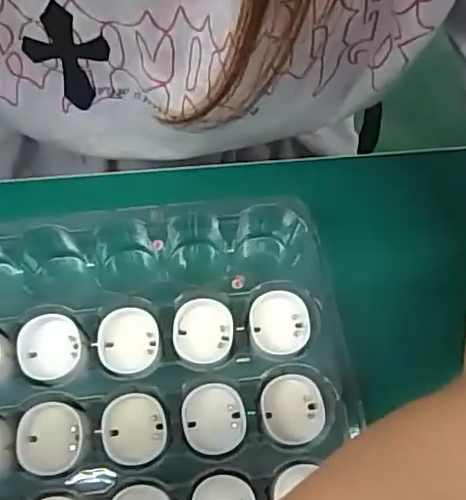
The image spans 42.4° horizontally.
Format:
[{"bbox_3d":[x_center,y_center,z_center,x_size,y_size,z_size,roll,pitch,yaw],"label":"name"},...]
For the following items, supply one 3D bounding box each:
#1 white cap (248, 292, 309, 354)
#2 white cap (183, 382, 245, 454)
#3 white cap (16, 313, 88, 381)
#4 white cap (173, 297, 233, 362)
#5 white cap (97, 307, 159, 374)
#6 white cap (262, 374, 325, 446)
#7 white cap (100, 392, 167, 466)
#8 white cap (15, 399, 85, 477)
[{"bbox_3d":[0.023,0.037,0.294,0.029,0.017,0.030,1,71,-2],"label":"white cap"},{"bbox_3d":[-0.009,0.078,0.277,0.028,0.012,0.030,-4,71,-3],"label":"white cap"},{"bbox_3d":[-0.086,0.046,0.284,0.031,0.012,0.029,1,71,-2],"label":"white cap"},{"bbox_3d":[-0.015,0.039,0.292,0.028,0.012,0.031,0,71,-2],"label":"white cap"},{"bbox_3d":[-0.050,0.044,0.290,0.028,0.012,0.029,1,71,-2],"label":"white cap"},{"bbox_3d":[0.028,0.075,0.282,0.028,0.014,0.030,1,71,-2],"label":"white cap"},{"bbox_3d":[-0.045,0.082,0.277,0.028,0.011,0.031,0,71,-2],"label":"white cap"},{"bbox_3d":[-0.082,0.085,0.272,0.029,0.012,0.031,-1,71,-2],"label":"white cap"}]

